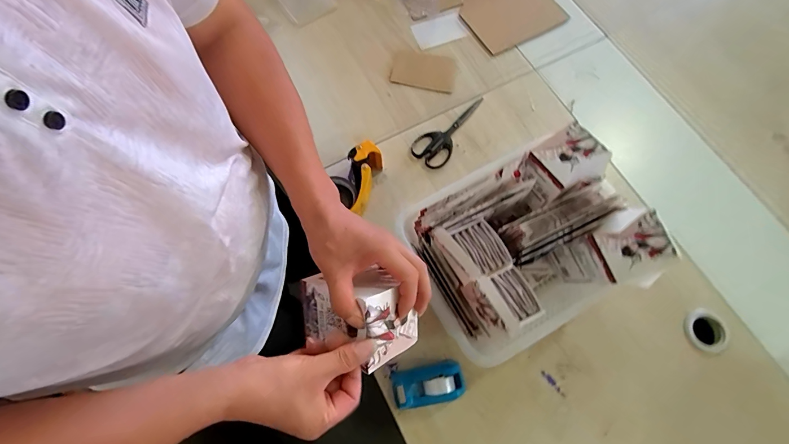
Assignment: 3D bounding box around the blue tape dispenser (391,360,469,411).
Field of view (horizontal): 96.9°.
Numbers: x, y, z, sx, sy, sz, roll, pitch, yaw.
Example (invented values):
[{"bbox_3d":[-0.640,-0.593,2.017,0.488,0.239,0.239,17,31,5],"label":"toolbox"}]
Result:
[{"bbox_3d":[0.053,0.258,0.554,0.113,0.063,0.057,-12,72,-3],"label":"blue tape dispenser"}]

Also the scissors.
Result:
[{"bbox_3d":[0.119,-0.190,0.728,0.075,0.006,0.192,41,77,12],"label":"scissors"}]

